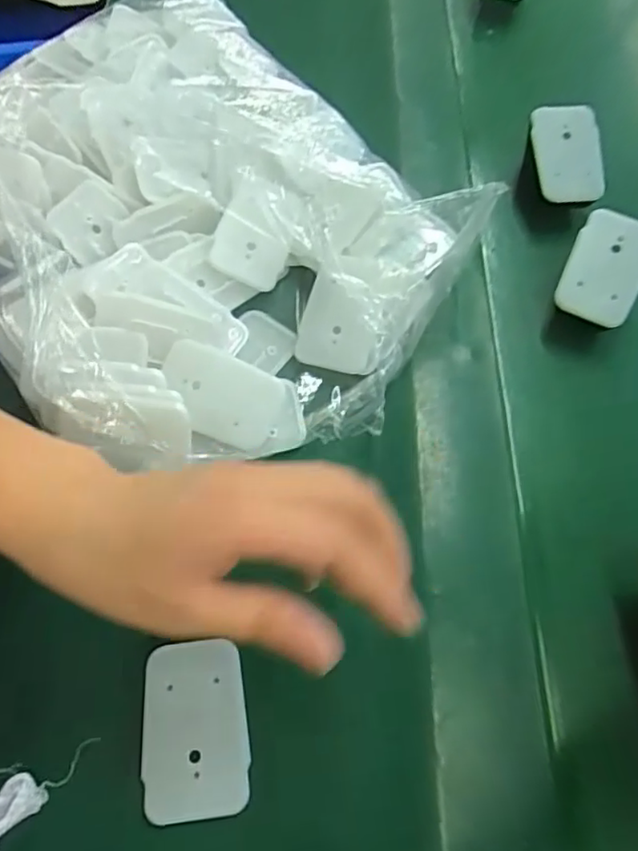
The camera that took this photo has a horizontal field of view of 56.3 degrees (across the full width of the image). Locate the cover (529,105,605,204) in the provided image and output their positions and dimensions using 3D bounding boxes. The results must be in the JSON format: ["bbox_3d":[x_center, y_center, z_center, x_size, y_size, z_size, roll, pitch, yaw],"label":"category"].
[{"bbox_3d":[0.163,-0.177,0.389,0.042,0.007,0.061,-9,95,2],"label":"cover"}]

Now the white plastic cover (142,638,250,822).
[{"bbox_3d":[-0.054,0.132,0.261,0.044,0.004,0.068,-4,65,-4],"label":"white plastic cover"}]

